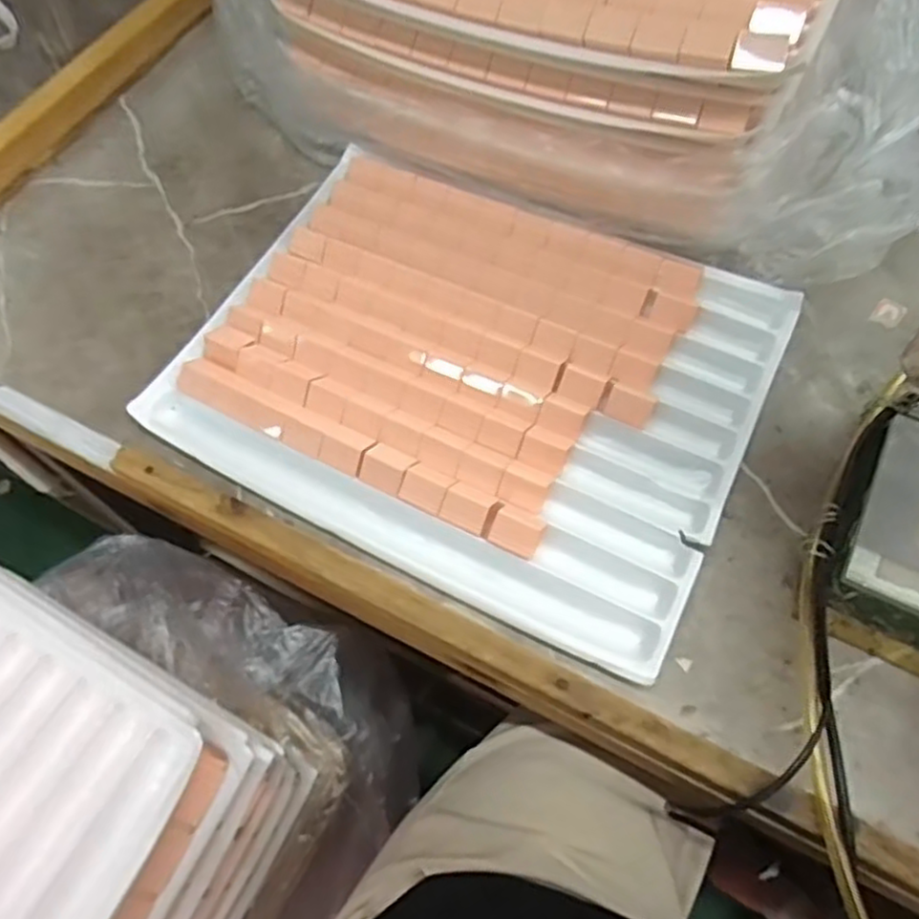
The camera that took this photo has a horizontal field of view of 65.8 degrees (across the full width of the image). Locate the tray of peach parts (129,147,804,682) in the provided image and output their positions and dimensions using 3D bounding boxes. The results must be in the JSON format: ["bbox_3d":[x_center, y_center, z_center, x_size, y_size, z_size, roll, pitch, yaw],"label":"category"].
[{"bbox_3d":[0.008,-0.065,0.508,0.380,0.025,0.292,25,67,14],"label":"tray of peach parts"}]

